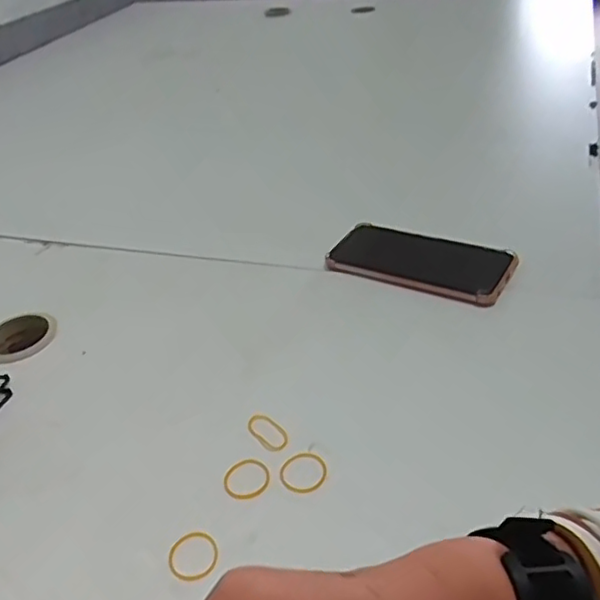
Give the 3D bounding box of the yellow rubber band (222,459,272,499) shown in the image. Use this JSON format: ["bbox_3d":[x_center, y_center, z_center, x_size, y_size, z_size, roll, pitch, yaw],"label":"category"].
[{"bbox_3d":[-0.034,0.116,0.405,0.030,0.004,0.030,-5,36,4],"label":"yellow rubber band"}]

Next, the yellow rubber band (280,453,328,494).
[{"bbox_3d":[0.002,0.111,0.405,0.031,0.004,0.032,-5,36,4],"label":"yellow rubber band"}]

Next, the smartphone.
[{"bbox_3d":[0.111,-0.040,0.574,0.161,0.014,0.079,17,45,29],"label":"smartphone"}]

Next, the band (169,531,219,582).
[{"bbox_3d":[-0.062,0.150,0.366,0.029,0.004,0.032,-25,40,-22],"label":"band"}]

